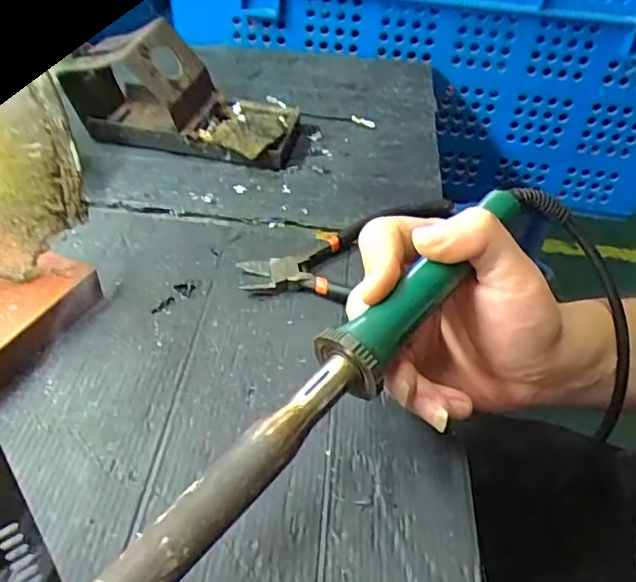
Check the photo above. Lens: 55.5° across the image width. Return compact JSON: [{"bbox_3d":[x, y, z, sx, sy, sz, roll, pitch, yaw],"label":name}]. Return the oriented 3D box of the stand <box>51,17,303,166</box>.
[{"bbox_3d":[-0.110,-0.161,0.487,0.185,0.078,0.088,9,42,4],"label":"stand"}]

